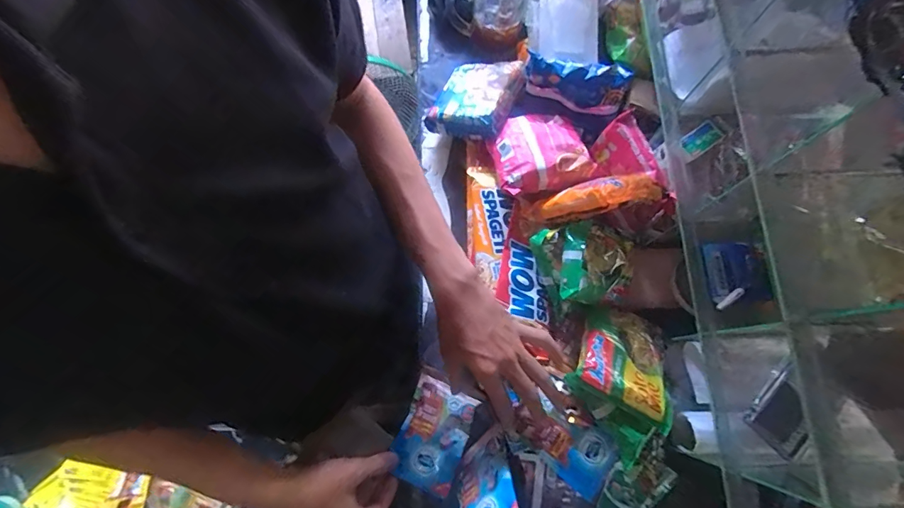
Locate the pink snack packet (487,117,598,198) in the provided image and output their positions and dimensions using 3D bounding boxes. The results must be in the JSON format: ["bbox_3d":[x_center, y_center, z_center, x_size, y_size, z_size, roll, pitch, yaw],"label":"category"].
[{"bbox_3d":[0.111,-0.135,0.549,0.112,0.038,0.113,-9,76,-1],"label":"pink snack packet"}]

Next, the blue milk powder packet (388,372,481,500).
[{"bbox_3d":[-0.024,0.227,0.536,0.083,0.010,0.123,22,77,6],"label":"blue milk powder packet"}]

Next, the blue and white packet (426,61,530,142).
[{"bbox_3d":[0.036,-0.223,0.605,0.111,0.033,0.122,22,76,24],"label":"blue and white packet"}]

